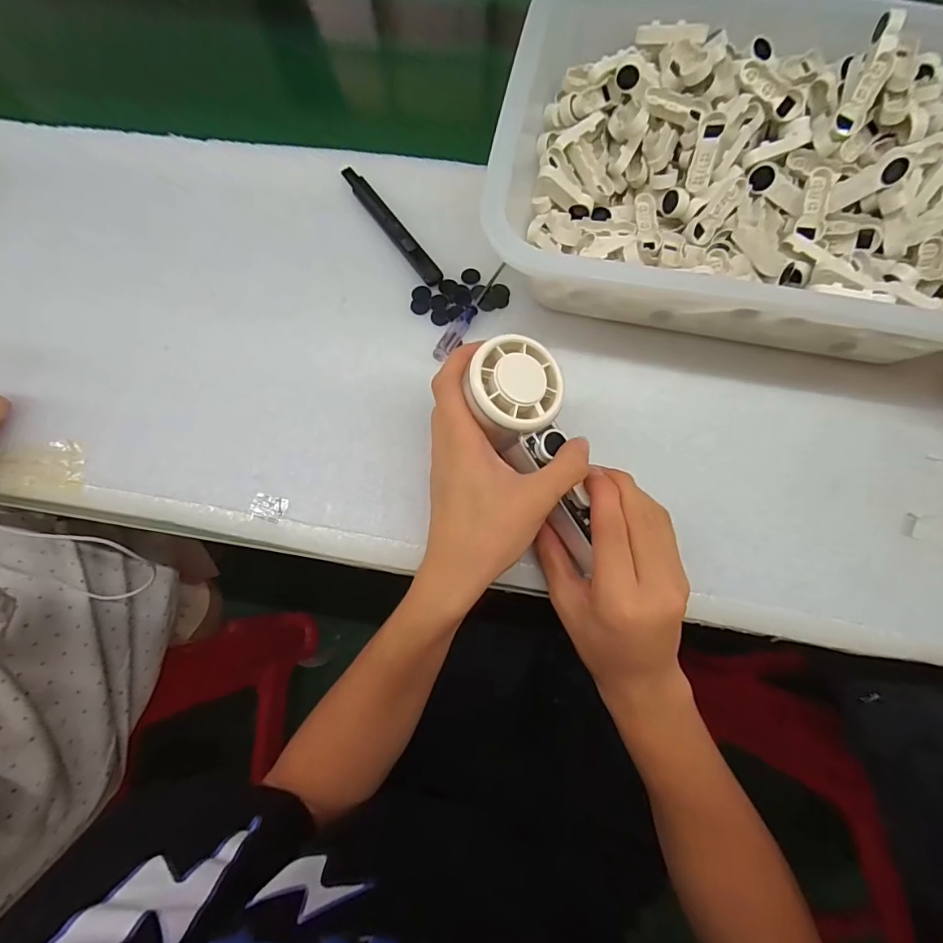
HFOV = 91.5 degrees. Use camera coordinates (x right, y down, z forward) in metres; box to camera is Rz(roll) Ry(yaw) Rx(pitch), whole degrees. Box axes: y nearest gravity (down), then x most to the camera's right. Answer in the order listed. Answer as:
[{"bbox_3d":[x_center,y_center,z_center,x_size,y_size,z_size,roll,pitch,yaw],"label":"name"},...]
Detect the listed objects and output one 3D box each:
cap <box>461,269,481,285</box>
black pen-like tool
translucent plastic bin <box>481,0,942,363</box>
[{"bbox_3d":[0.000,-0.155,0.363,0.015,0.004,0.015,1,73,1],"label":"cap"},{"bbox_3d":[-0.067,-0.202,0.373,0.015,0.006,0.137,-34,77,-8],"label":"black pen-like tool"},{"bbox_3d":[0.197,-0.214,0.334,0.347,0.090,0.255,11,75,4],"label":"translucent plastic bin"}]

